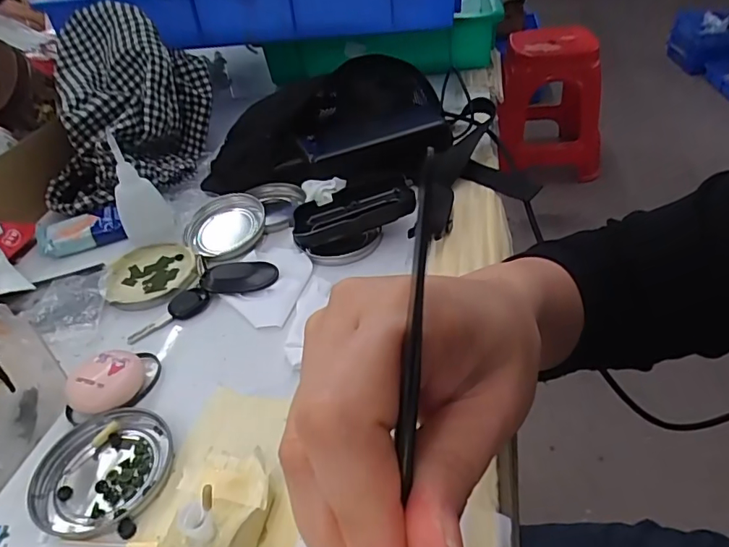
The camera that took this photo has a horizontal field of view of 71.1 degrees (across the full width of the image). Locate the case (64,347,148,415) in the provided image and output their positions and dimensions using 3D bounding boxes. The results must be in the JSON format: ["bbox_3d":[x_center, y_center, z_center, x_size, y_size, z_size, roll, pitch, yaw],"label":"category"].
[{"bbox_3d":[-0.174,0.074,0.345,0.047,0.021,0.038,-25,43,-20],"label":"case"}]

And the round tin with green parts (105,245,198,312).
[{"bbox_3d":[-0.187,0.002,0.448,0.076,0.012,0.079,-4,40,3],"label":"round tin with green parts"}]

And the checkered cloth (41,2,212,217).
[{"bbox_3d":[-0.272,-0.193,0.571,0.186,0.146,0.204,-19,40,-12],"label":"checkered cloth"}]

